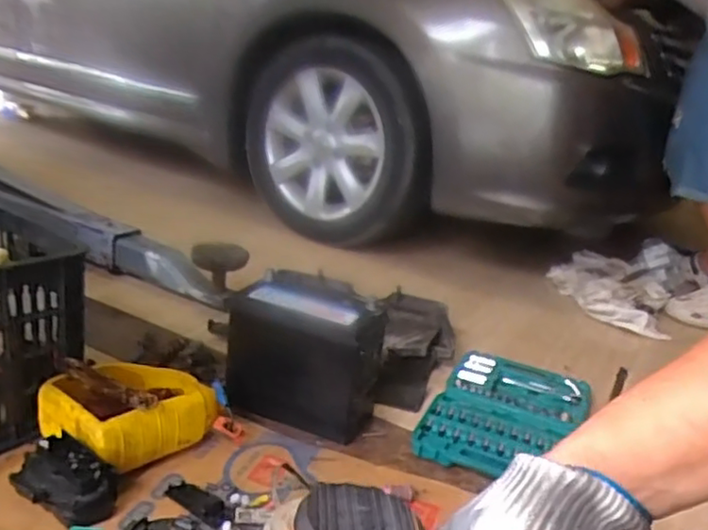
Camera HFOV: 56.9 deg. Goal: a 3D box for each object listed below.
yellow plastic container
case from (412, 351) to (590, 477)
[{"bbox_3d":[-0.309,0.205,0.928,0.164,0.110,0.206,20,24,35],"label":"yellow plastic container"},{"bbox_3d":[0.274,0.273,1.171,0.248,0.043,0.411,14,21,20],"label":"case"}]

